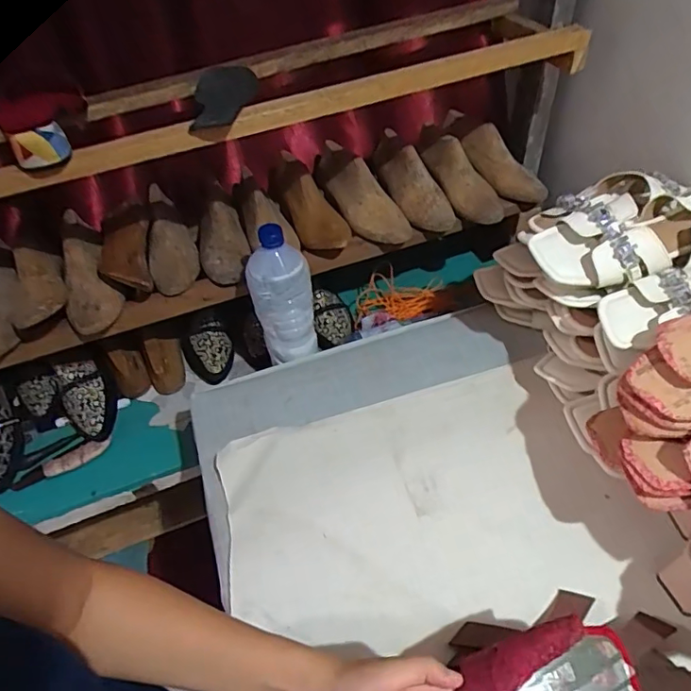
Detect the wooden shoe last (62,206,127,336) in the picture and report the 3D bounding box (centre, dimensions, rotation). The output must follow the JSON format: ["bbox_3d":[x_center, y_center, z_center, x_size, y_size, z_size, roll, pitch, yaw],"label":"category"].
[{"bbox_3d":[-0.373,-0.108,0.774,0.067,0.077,0.221,-19,61,-11],"label":"wooden shoe last"}]

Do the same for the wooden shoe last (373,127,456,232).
[{"bbox_3d":[0.106,-0.277,0.877,0.075,0.069,0.229,-15,48,-8],"label":"wooden shoe last"}]

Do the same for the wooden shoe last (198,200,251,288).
[{"bbox_3d":[-0.183,-0.151,0.794,0.073,0.055,0.155,-16,49,-9],"label":"wooden shoe last"}]

